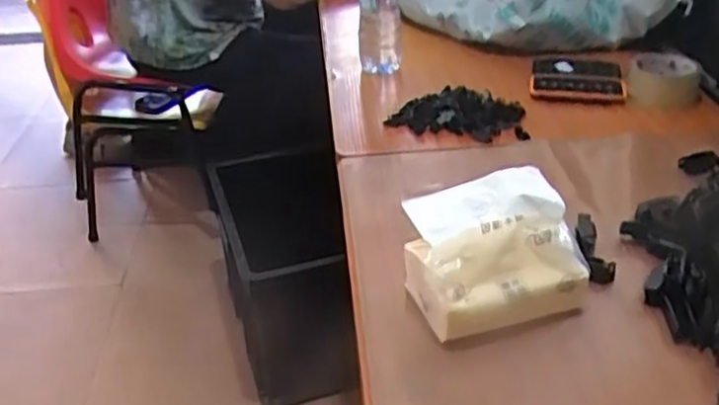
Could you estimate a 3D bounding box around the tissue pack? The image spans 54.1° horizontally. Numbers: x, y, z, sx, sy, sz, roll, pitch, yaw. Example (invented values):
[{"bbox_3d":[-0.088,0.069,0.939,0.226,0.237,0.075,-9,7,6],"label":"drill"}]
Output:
[{"bbox_3d":[0.109,0.046,0.617,0.142,0.088,0.117,-13,32,-14],"label":"tissue pack"}]

